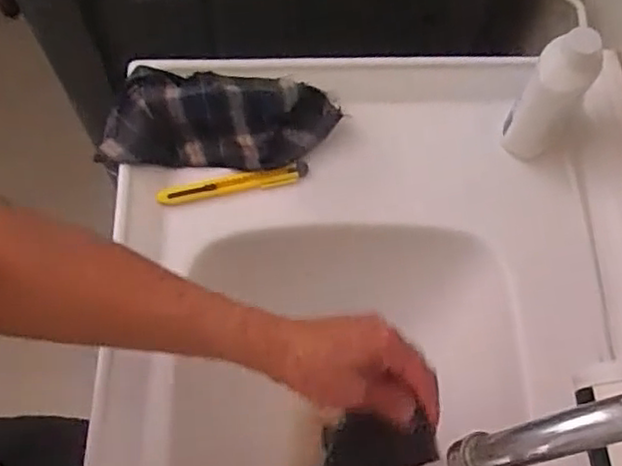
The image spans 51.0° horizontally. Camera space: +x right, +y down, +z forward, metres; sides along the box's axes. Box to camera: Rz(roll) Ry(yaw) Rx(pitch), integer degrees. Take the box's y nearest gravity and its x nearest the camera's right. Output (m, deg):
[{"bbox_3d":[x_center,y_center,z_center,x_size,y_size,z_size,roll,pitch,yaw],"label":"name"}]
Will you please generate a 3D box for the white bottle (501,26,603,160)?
[{"bbox_3d":[0.210,-0.118,0.581,0.049,0.136,0.056,33,70,13],"label":"white bottle"}]

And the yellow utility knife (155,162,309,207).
[{"bbox_3d":[-0.071,-0.044,0.603,0.138,0.016,0.018,-13,67,-6],"label":"yellow utility knife"}]

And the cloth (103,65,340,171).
[{"bbox_3d":[-0.082,-0.106,0.617,0.213,0.046,0.105,2,66,0],"label":"cloth"}]

